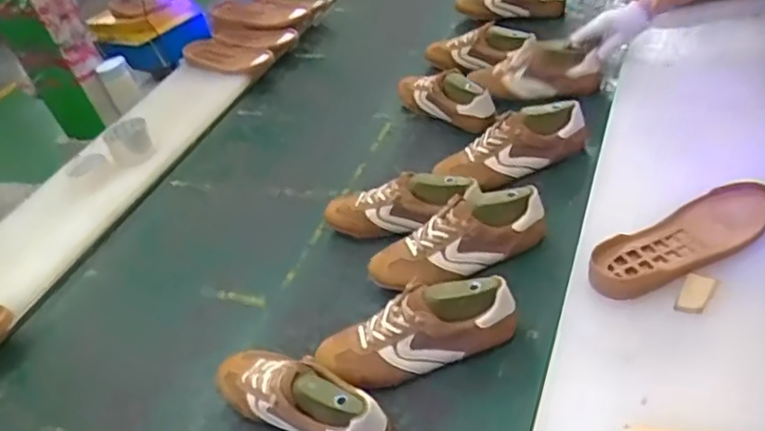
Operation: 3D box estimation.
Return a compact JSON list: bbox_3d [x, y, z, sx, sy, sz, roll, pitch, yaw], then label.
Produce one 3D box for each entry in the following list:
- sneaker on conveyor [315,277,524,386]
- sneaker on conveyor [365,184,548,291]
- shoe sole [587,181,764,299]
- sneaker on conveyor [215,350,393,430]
[{"bbox_3d":[0.042,0.144,0.802,0.246,0.086,0.079,-21,38,6],"label":"sneaker on conveyor"},{"bbox_3d":[0.104,0.033,0.916,0.259,0.091,0.085,-23,39,1],"label":"sneaker on conveyor"},{"bbox_3d":[0.365,0.029,0.783,0.253,0.030,0.090,-25,43,-8],"label":"shoe sole"},{"bbox_3d":[-0.104,0.215,0.784,0.256,0.084,0.088,9,38,37],"label":"sneaker on conveyor"}]

